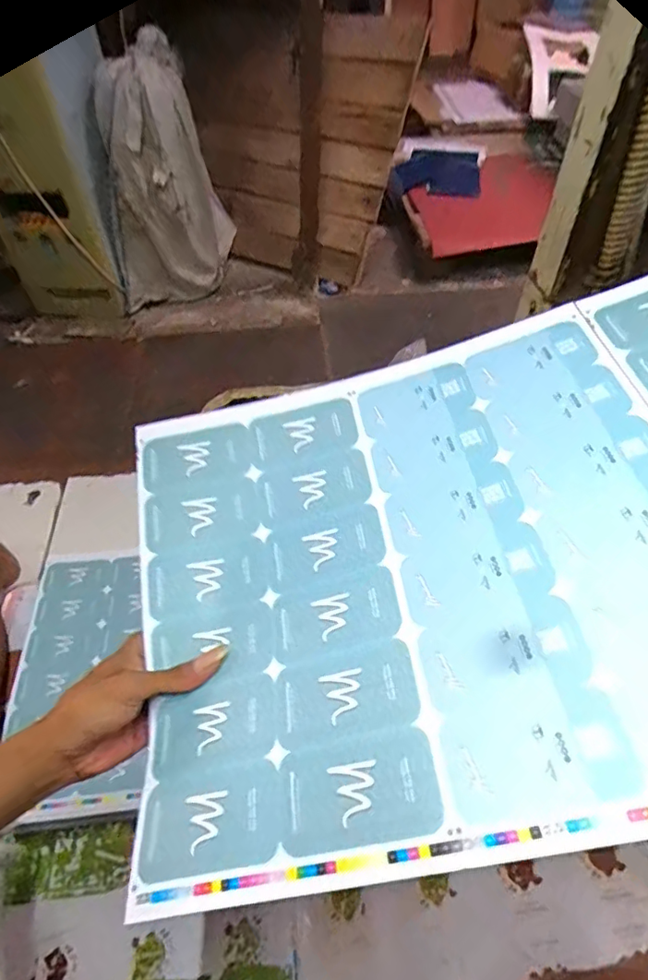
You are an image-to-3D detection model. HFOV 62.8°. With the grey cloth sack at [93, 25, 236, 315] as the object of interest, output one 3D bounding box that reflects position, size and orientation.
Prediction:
[{"bbox_3d":[-0.423,-0.763,1.371,0.248,0.554,0.372,2,56,2],"label":"grey cloth sack"}]

